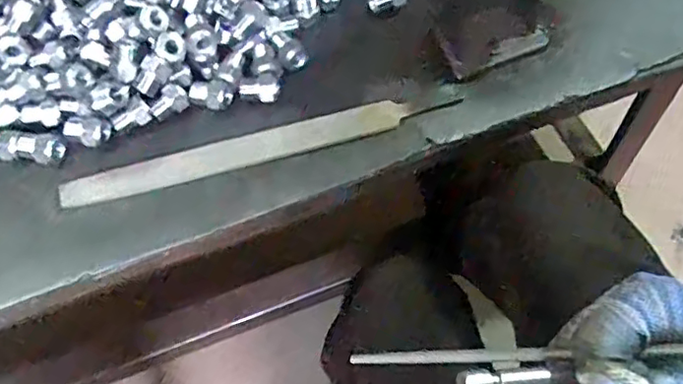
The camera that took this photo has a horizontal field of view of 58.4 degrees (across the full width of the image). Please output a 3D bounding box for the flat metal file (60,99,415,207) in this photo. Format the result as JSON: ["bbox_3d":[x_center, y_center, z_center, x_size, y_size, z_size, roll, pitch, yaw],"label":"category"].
[{"bbox_3d":[-0.075,-0.028,0.449,0.252,0.006,0.024,-16,78,-4],"label":"flat metal file"}]

